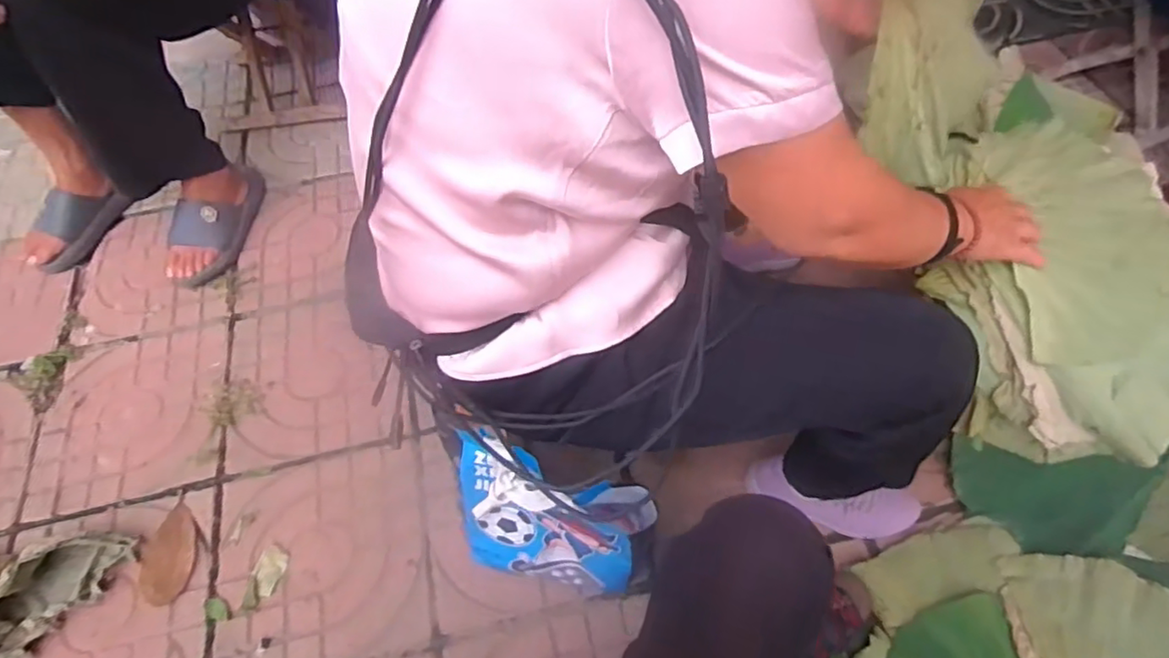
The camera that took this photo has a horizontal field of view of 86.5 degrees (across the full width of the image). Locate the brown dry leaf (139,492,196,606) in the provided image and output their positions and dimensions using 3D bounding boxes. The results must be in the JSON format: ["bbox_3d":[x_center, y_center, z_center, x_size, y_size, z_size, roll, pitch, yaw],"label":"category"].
[{"bbox_3d":[-0.610,0.322,0.913,0.069,0.020,0.157,-19,59,-9],"label":"brown dry leaf"}]

